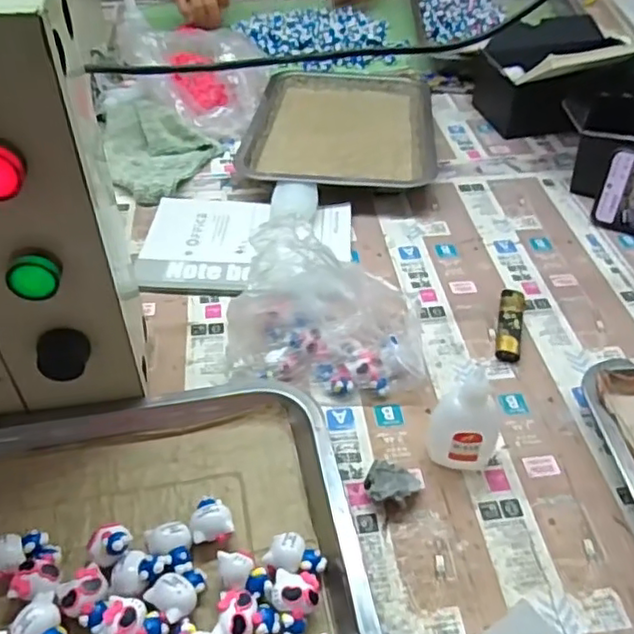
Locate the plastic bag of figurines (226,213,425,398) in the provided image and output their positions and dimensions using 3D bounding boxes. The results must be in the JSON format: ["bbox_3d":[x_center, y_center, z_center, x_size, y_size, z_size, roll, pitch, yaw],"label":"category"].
[{"bbox_3d":[0.008,-0.009,0.485,0.145,0.092,0.099,3,44,1],"label":"plastic bag of figurines"}]

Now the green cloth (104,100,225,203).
[{"bbox_3d":[-0.181,-0.202,0.725,0.122,0.031,0.194,-15,47,-17],"label":"green cloth"}]

